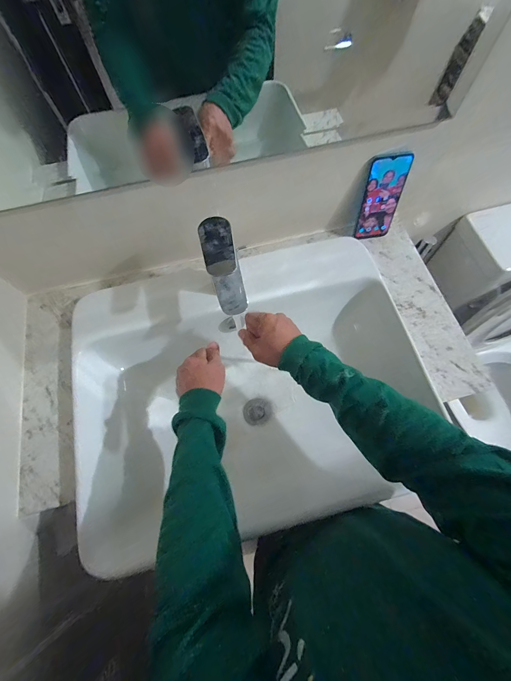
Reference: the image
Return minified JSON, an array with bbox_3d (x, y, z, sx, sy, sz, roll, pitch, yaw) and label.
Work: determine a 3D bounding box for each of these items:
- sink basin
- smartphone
[{"bbox_3d":[-0.012,0.072,0.546,0.589,0.146,0.458,-13,69,-4],"label":"sink basin"},{"bbox_3d":[0.238,-0.263,0.553,0.074,0.161,0.009,-11,56,-1],"label":"smartphone"}]

